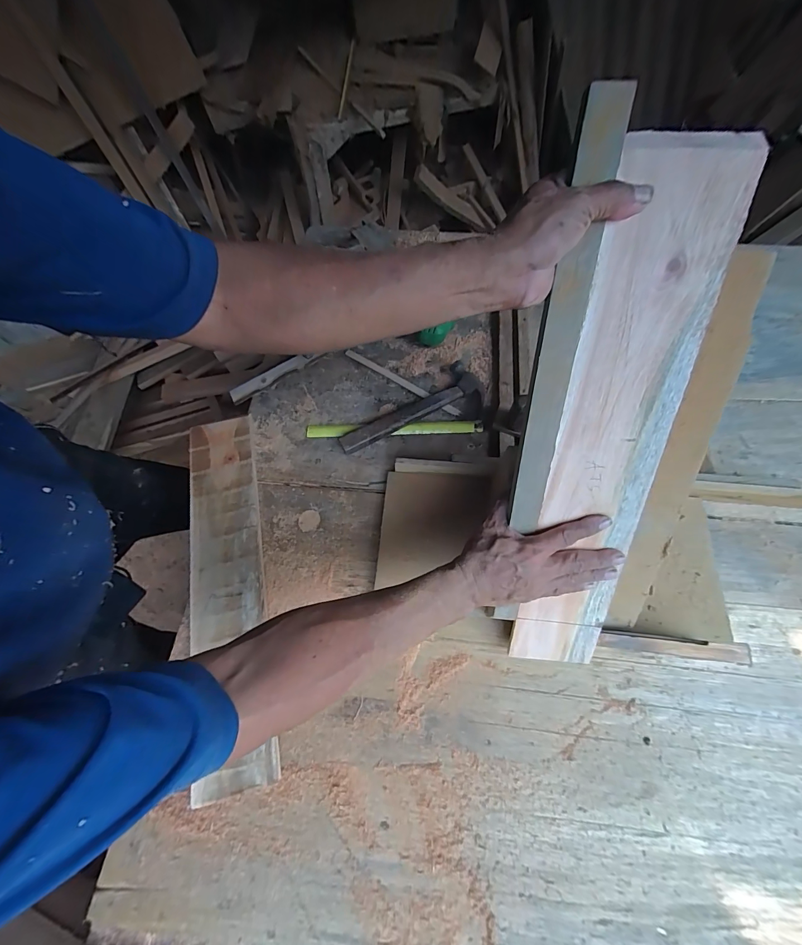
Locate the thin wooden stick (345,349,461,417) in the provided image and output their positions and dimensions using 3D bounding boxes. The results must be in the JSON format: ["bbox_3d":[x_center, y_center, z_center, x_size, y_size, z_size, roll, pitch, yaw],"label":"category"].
[{"bbox_3d":[0.002,-0.163,0.645,0.236,0.008,0.016,32,73,13],"label":"thin wooden stick"}]

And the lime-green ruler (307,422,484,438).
[{"bbox_3d":[-0.012,-0.074,0.610,0.292,0.010,0.024,-1,69,1],"label":"lime-green ruler"}]

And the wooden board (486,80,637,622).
[{"bbox_3d":[0.135,-0.042,0.352,0.031,0.485,0.020,4,25,3],"label":"wooden board"}]

